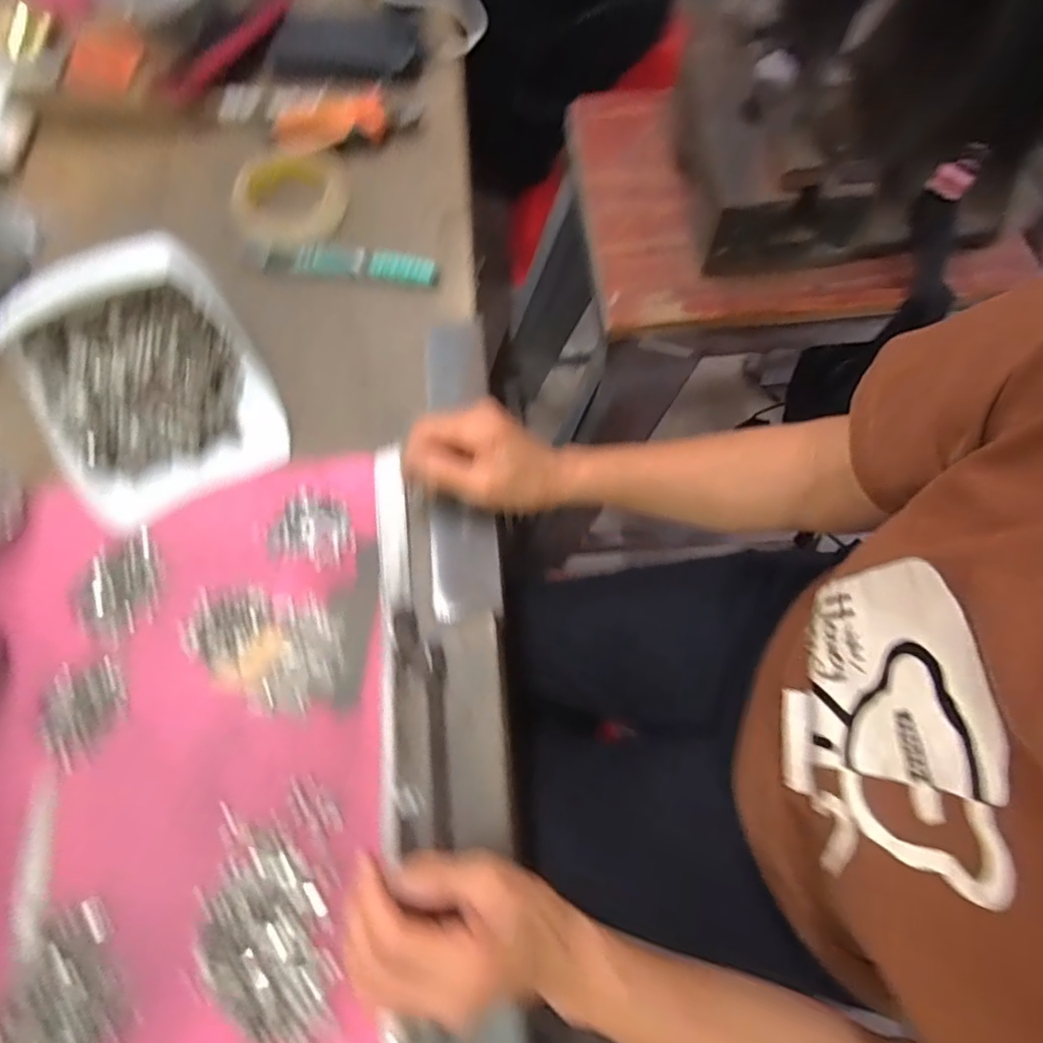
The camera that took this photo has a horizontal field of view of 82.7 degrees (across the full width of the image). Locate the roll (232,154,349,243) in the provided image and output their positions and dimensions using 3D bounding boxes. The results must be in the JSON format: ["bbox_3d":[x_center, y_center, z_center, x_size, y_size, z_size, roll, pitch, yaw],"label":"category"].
[{"bbox_3d":[-0.208,-0.293,0.534,0.090,0.025,0.090,-1,70,2],"label":"roll"}]

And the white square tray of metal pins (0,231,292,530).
[{"bbox_3d":[-0.283,-0.107,0.451,0.157,0.036,0.184,-27,101,-9],"label":"white square tray of metal pins"}]

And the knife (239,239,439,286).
[{"bbox_3d":[-0.163,-0.229,0.522,0.178,0.020,0.026,8,70,5],"label":"knife"}]

